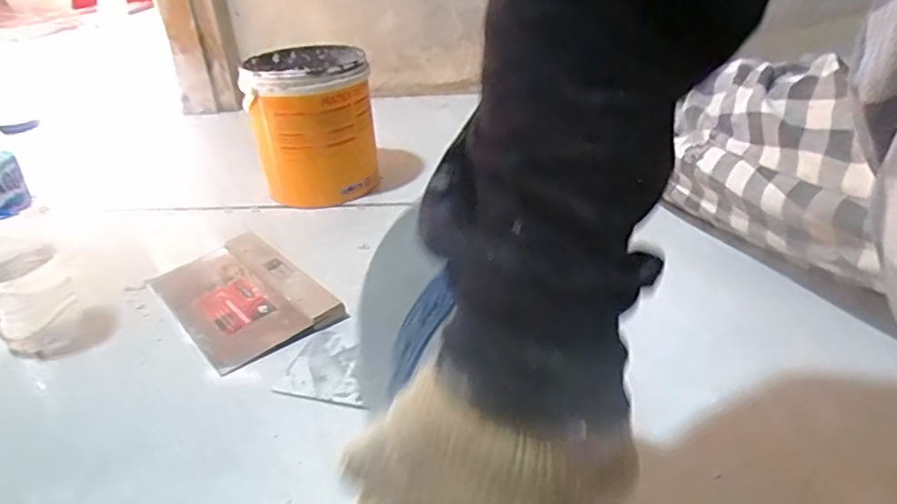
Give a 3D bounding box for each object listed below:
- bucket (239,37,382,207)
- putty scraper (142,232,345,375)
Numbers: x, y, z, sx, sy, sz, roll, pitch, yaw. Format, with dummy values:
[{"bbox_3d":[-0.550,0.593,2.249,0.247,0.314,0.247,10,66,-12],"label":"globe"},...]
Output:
[{"bbox_3d":[-0.173,-0.165,0.796,0.150,0.166,0.155,-11,32,-7],"label":"bucket"},{"bbox_3d":[-0.202,0.038,0.590,0.118,0.014,0.204,-28,38,-30],"label":"putty scraper"}]

